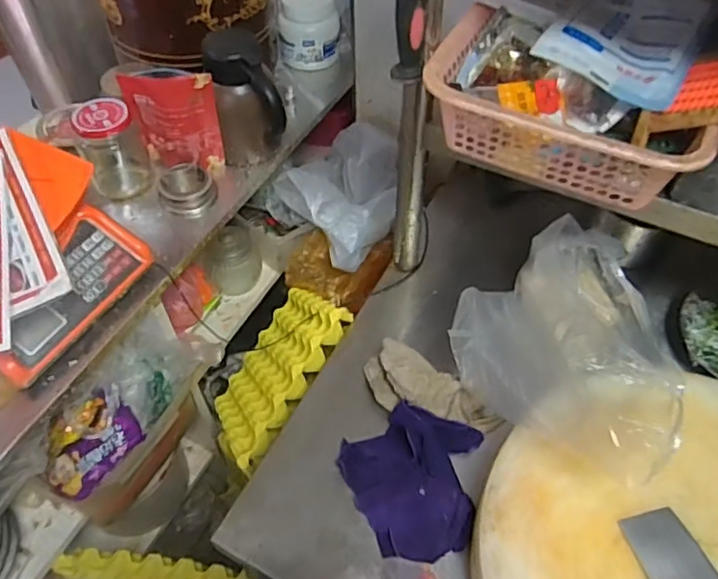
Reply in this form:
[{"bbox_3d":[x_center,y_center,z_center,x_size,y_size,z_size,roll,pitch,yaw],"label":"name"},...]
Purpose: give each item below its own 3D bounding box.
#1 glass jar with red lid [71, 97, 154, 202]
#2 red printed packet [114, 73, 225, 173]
[{"bbox_3d":[-0.369,-0.212,0.911,0.089,0.136,0.085,-21,55,-16],"label":"glass jar with red lid"},{"bbox_3d":[-0.276,-0.241,0.914,0.128,0.151,0.056,-3,52,-2],"label":"red printed packet"}]

